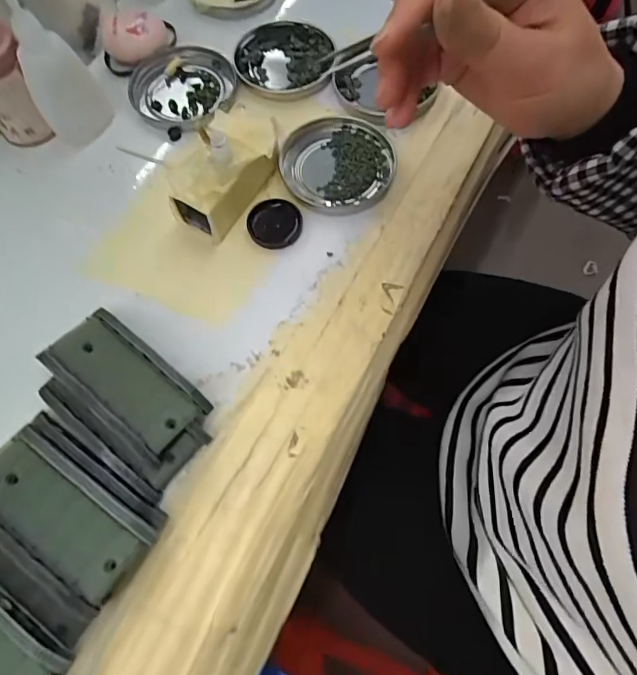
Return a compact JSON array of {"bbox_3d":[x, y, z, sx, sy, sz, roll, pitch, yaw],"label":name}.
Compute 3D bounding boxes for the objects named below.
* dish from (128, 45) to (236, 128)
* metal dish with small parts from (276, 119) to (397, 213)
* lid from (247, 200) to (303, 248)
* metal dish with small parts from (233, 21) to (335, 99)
[{"bbox_3d":[-0.103,-0.191,0.358,0.077,0.011,0.078,-1,67,2],"label":"dish"},{"bbox_3d":[0.014,-0.121,0.326,0.075,0.011,0.079,-1,67,2],"label":"metal dish with small parts"},{"bbox_3d":[-0.029,-0.076,0.309,0.035,0.007,0.036,-1,67,2],"label":"lid"},{"bbox_3d":[-0.026,-0.216,0.363,0.074,0.010,0.071,-1,67,2],"label":"metal dish with small parts"}]

